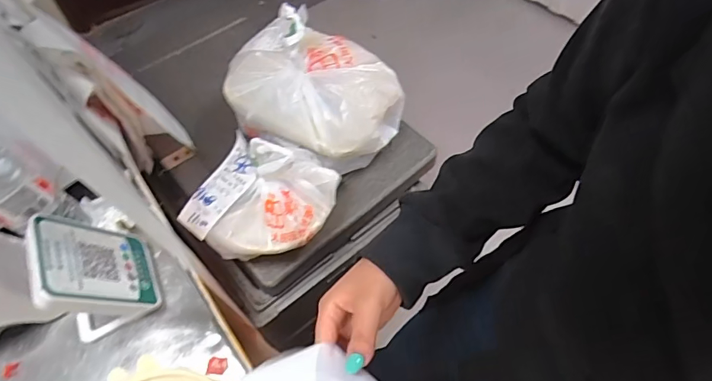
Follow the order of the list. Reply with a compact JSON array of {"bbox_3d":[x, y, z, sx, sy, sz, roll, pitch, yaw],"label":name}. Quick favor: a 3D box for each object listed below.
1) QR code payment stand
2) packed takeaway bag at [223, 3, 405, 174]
[{"bbox_3d":[-0.287,0.091,0.511,0.091,0.131,0.110,-19,62,-12],"label":"QR code payment stand"},{"bbox_3d":[-0.077,-0.172,0.730,0.268,0.205,0.183,15,60,7],"label":"packed takeaway bag"}]

